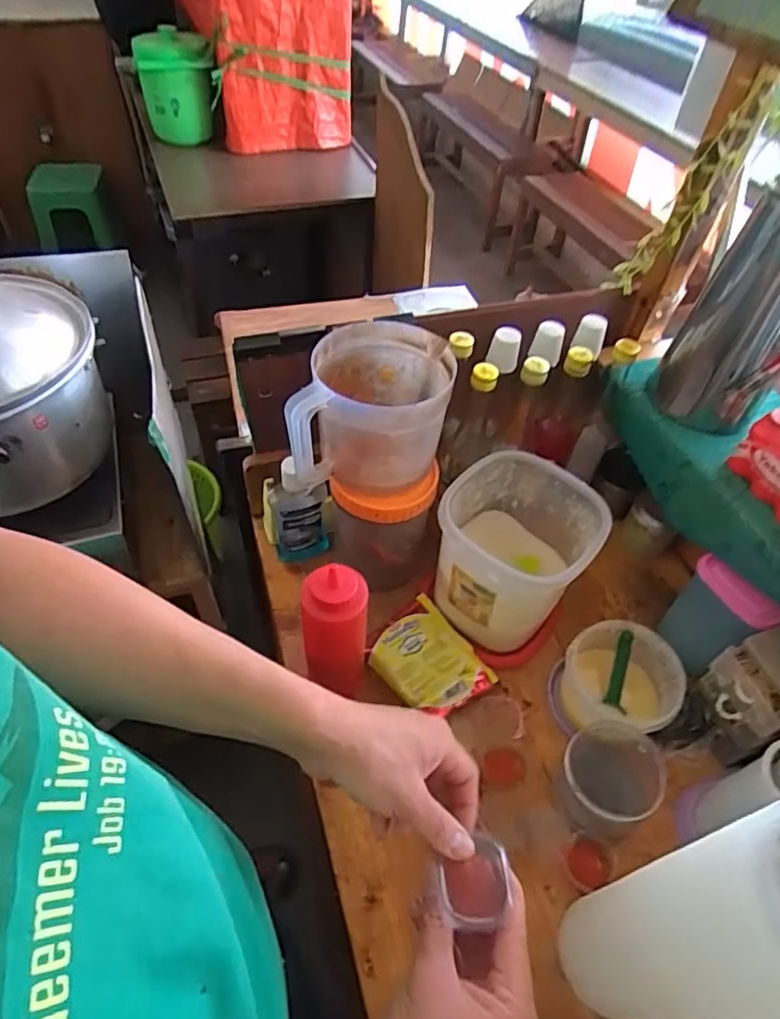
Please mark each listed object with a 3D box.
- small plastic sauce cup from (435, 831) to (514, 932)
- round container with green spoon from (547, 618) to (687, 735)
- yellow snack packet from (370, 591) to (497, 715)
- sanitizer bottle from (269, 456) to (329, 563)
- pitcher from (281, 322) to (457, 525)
[{"bbox_3d":[0.053,0.238,0.370,0.045,0.027,0.050,-3,50,-5],"label":"small plastic sauce cup"},{"bbox_3d":[0.251,0.197,0.644,0.121,0.083,0.115,1,50,-2],"label":"round container with green spoon"},{"bbox_3d":[0.041,0.176,0.693,0.111,0.021,0.136,-25,56,-22],"label":"yellow snack packet"},{"bbox_3d":[-0.116,0.001,0.738,0.069,0.173,0.043,-7,51,-8],"label":"sanitizer bottle"},{"bbox_3d":[-0.027,-0.098,0.630,0.166,0.152,0.146,8,50,4],"label":"pitcher"}]

